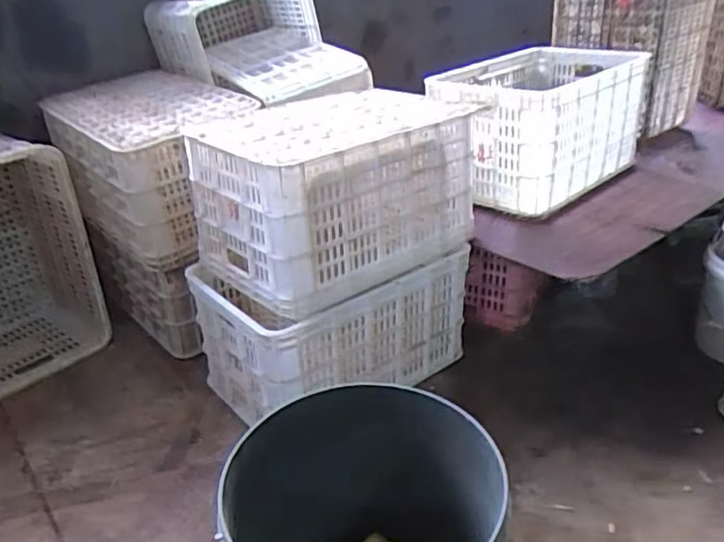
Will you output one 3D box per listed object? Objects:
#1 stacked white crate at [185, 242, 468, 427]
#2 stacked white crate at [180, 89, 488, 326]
[{"bbox_3d":[-0.059,0.100,1.359,0.520,0.273,0.327,-22,35,-32],"label":"stacked white crate"},{"bbox_3d":[-0.046,-0.173,1.259,0.509,0.289,0.351,-25,36,-35],"label":"stacked white crate"}]

